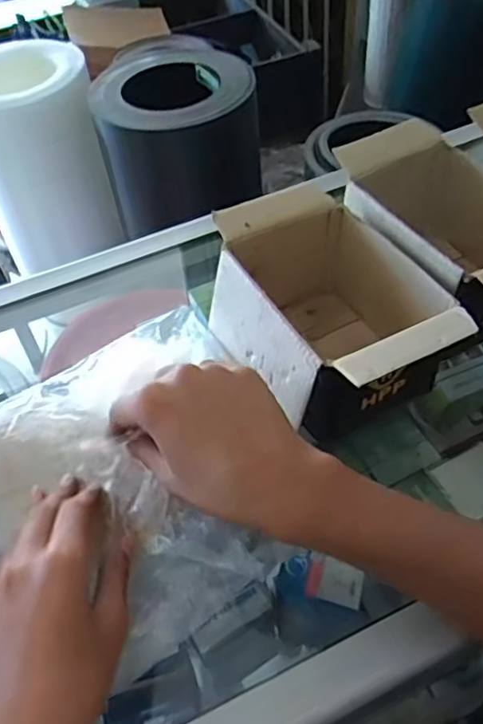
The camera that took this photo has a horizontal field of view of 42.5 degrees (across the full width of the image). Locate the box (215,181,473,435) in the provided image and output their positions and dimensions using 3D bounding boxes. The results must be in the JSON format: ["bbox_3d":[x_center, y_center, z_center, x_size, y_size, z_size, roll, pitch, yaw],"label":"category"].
[{"bbox_3d":[0.054,-0.025,0.401,0.112,0.094,0.163,-27,52,-16],"label":"box"}]

